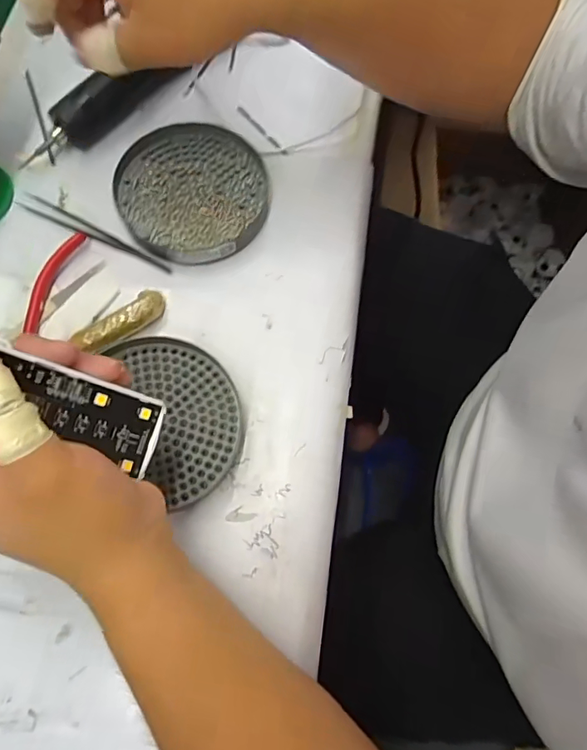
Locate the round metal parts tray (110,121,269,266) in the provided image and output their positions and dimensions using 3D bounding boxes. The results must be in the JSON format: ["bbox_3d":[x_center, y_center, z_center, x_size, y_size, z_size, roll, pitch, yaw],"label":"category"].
[{"bbox_3d":[-0.078,-0.140,0.379,0.115,0.014,0.110,0,72,-1],"label":"round metal parts tray"}]

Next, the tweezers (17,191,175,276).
[{"bbox_3d":[-0.149,-0.106,0.372,0.129,0.005,0.014,26,74,7],"label":"tweezers"}]

